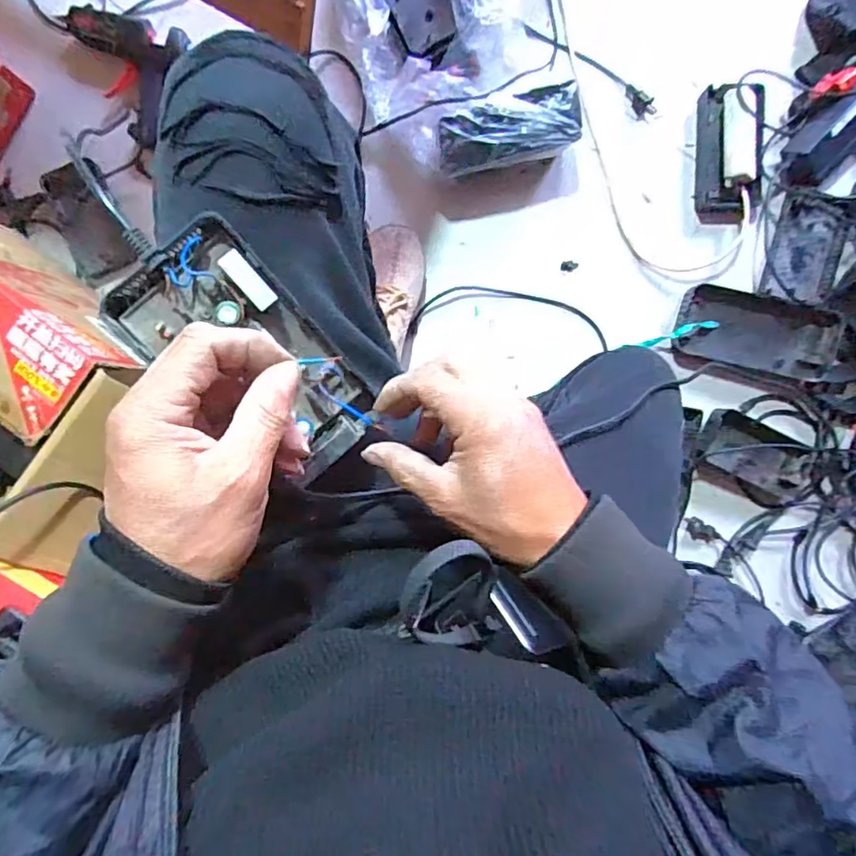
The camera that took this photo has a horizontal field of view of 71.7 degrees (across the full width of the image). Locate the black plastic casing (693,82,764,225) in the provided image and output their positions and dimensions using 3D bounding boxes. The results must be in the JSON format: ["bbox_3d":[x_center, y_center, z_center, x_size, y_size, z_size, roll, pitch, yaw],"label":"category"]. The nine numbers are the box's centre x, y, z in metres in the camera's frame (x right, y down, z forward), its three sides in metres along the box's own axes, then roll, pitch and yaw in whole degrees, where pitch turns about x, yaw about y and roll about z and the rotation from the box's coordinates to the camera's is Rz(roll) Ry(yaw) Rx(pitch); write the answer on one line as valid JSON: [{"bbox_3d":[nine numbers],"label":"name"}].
[{"bbox_3d":[0.423,-0.381,0.827,0.085,0.034,0.179,-1,95,0],"label":"black plastic casing"}]

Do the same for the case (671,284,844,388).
[{"bbox_3d":[0.468,-0.136,0.862,0.223,0.052,0.116,11,95,-1],"label":"case"}]

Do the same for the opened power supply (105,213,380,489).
[{"bbox_3d":[-0.104,-0.045,0.362,0.163,0.038,0.089,41,93,-15],"label":"opened power supply"}]

